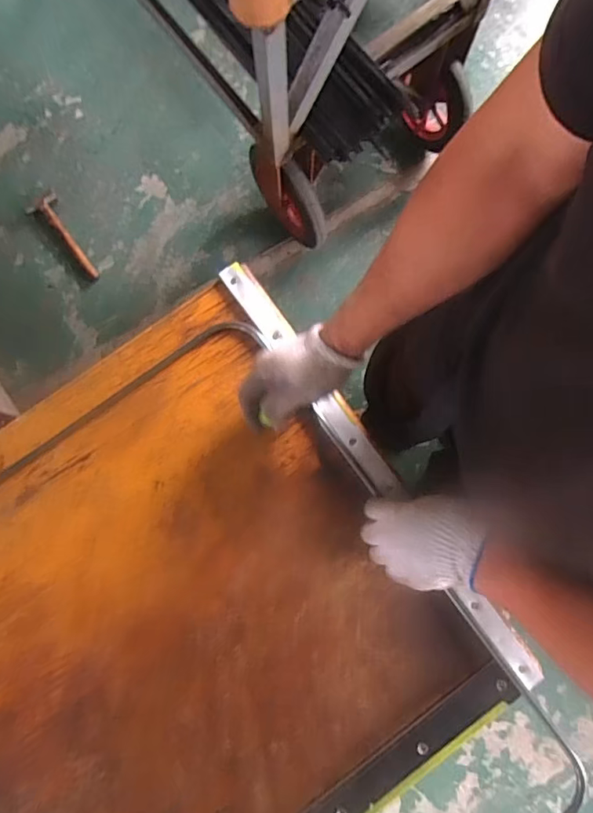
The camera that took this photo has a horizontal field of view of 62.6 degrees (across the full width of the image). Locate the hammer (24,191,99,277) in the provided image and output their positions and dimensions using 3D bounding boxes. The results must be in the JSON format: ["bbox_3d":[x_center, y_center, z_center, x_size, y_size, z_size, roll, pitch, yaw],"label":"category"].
[{"bbox_3d":[-0.700,-0.528,1.493,0.093,0.043,0.315,-41,84,-5],"label":"hammer"}]

